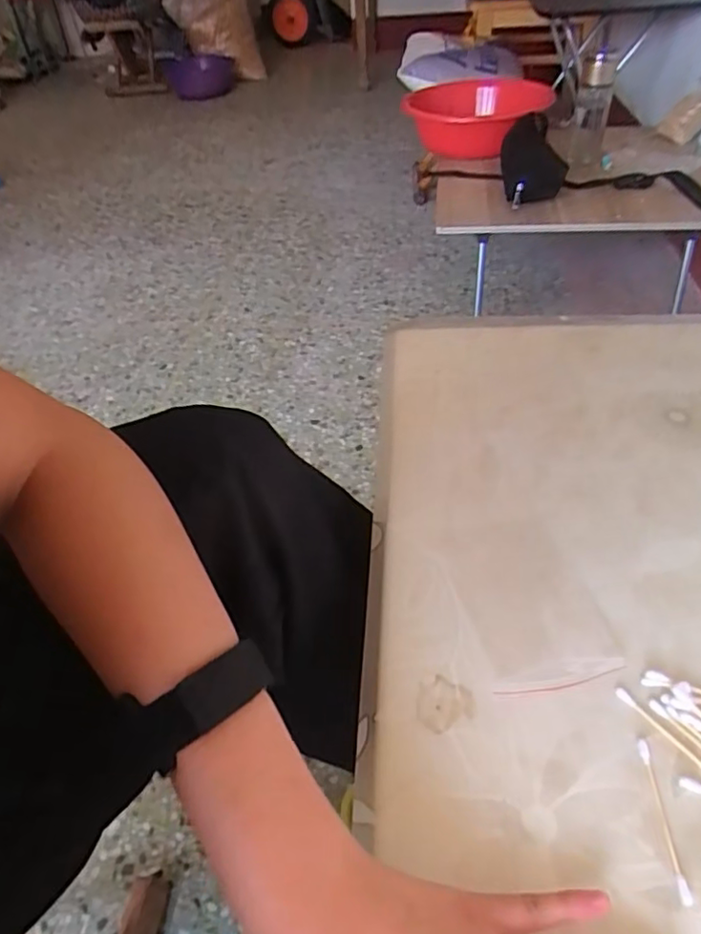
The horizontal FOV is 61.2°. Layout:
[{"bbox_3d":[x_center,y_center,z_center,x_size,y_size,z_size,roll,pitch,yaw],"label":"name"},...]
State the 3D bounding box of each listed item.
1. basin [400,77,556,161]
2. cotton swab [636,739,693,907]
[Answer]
[{"bbox_3d":[0.311,-0.871,1.480,0.345,0.141,0.331,3,45,10],"label":"basin"},{"bbox_3d":[0.149,0.167,0.284,0.006,0.004,0.069,-1,45,5],"label":"cotton swab"}]

